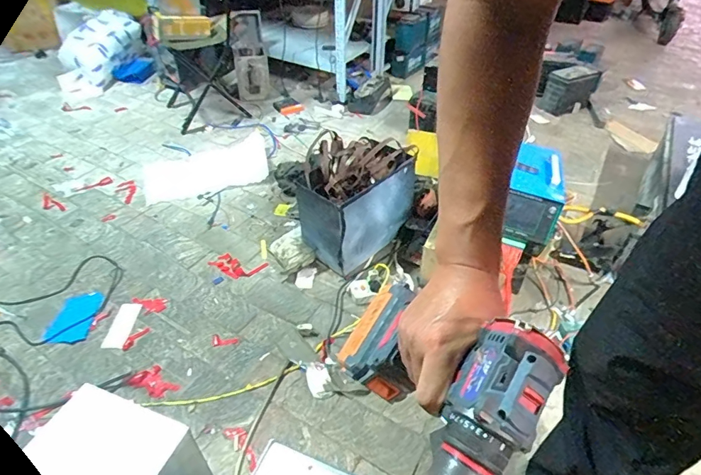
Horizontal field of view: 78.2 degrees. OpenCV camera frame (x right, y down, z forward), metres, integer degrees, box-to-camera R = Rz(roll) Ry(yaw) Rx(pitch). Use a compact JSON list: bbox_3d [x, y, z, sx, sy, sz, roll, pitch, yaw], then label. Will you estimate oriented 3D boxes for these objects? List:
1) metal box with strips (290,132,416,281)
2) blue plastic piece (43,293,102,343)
[{"bbox_3d":[0.021,-0.120,1.411,0.369,0.346,0.224,-33,51,-32],"label":"metal box with strips"},{"bbox_3d":[-0.834,0.238,1.303,0.122,0.008,0.177,2,41,1],"label":"blue plastic piece"}]

